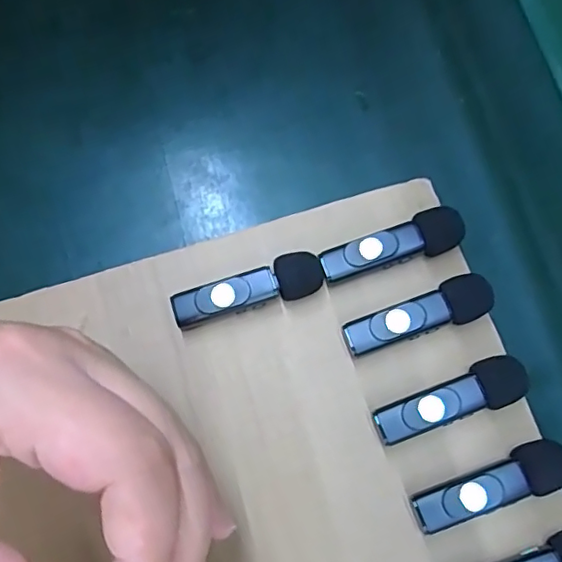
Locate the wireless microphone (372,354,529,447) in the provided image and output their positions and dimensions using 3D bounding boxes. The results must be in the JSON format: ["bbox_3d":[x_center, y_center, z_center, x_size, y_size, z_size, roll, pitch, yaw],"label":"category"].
[{"bbox_3d":[0.069,0.049,0.237,0.063,0.016,0.019,-17,75,-8],"label":"wireless microphone"}]

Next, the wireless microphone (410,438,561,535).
[{"bbox_3d":[0.083,0.082,0.228,0.062,0.017,0.019,-21,76,-9],"label":"wireless microphone"}]

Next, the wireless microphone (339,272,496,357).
[{"bbox_3d":[0.059,0.015,0.247,0.064,0.015,0.018,-17,75,-8],"label":"wireless microphone"}]

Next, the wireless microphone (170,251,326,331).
[{"bbox_3d":[-0.014,0.005,0.250,0.066,0.016,0.017,-17,75,-8],"label":"wireless microphone"}]

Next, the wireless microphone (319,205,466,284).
[{"bbox_3d":[0.049,-0.015,0.256,0.064,0.017,0.018,-17,75,-8],"label":"wireless microphone"}]

